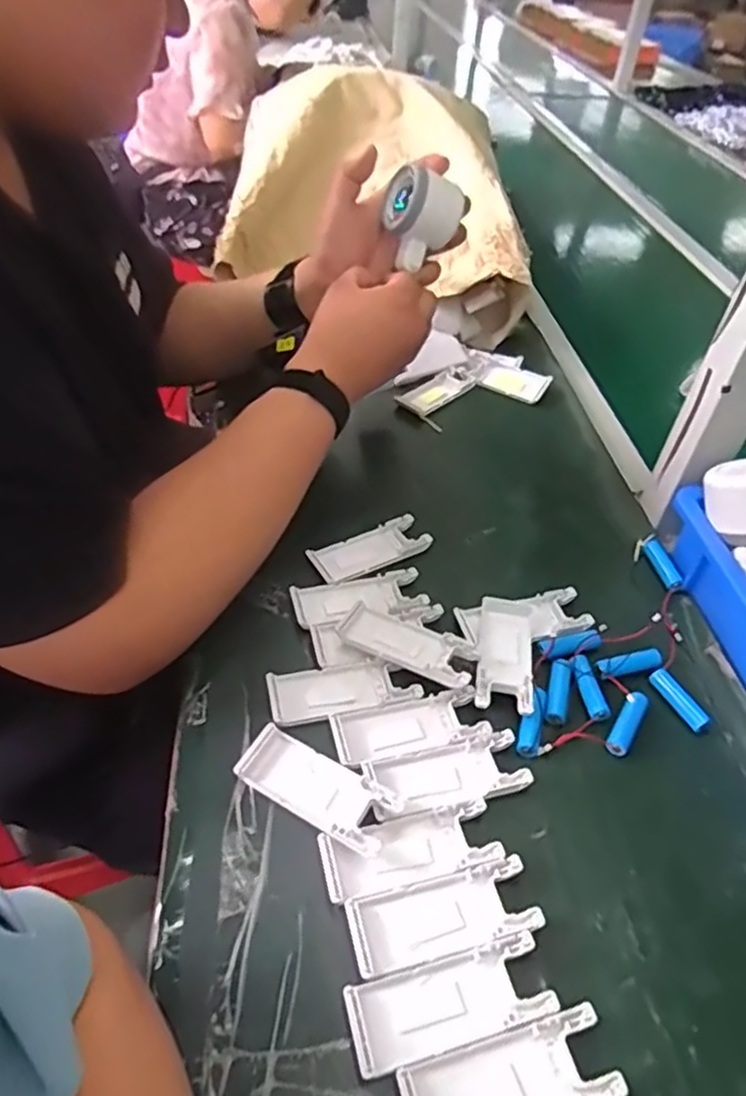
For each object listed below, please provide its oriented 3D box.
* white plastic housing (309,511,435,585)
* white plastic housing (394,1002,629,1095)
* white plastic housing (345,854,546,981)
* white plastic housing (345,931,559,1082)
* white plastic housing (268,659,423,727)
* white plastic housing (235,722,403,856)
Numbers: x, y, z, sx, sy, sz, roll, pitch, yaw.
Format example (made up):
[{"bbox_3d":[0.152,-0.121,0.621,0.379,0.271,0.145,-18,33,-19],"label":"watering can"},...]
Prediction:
[{"bbox_3d":[-0.001,0.001,0.579,0.102,0.006,0.042,-21,50,-24],"label":"white plastic housing"},{"bbox_3d":[0.067,0.262,0.328,0.104,0.009,0.040,-9,46,-14],"label":"white plastic housing"},{"bbox_3d":[0.039,0.206,0.379,0.104,0.009,0.039,-8,46,-14],"label":"white plastic housing"},{"bbox_3d":[0.040,0.237,0.351,0.105,0.005,0.039,-9,46,-14],"label":"white plastic housing"},{"bbox_3d":[-0.022,0.101,0.480,0.102,0.007,0.039,-9,46,-14],"label":"white plastic housing"},{"bbox_3d":[-0.035,0.151,0.423,0.101,0.017,0.041,24,47,19],"label":"white plastic housing"}]

